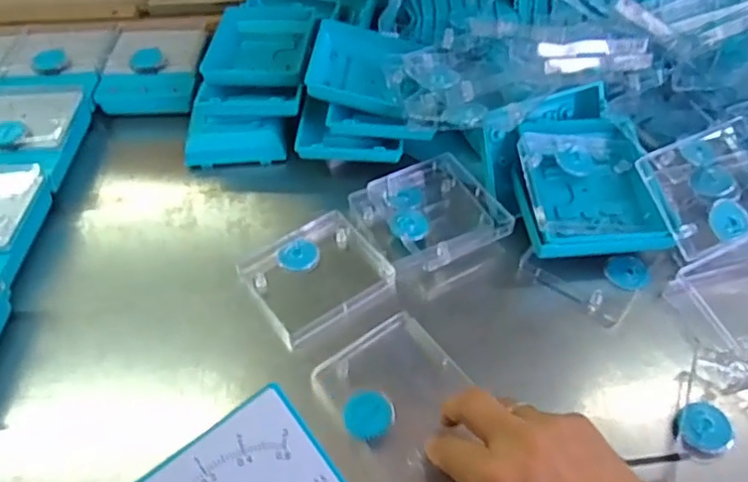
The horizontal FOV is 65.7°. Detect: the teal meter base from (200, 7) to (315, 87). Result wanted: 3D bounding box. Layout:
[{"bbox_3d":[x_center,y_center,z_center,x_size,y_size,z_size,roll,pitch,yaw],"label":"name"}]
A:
[{"bbox_3d":[-0.112,-0.198,0.581,0.098,0.028,0.131,1,50,3],"label":"teal meter base"}]

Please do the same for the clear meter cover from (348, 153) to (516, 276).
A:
[{"bbox_3d":[0.046,-0.022,0.490,0.103,0.025,0.102,-26,54,-19],"label":"clear meter cover"}]

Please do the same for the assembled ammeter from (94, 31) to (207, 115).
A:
[{"bbox_3d":[-0.229,-0.182,0.609,0.098,0.034,0.109,1,50,2],"label":"assembled ammeter"}]

